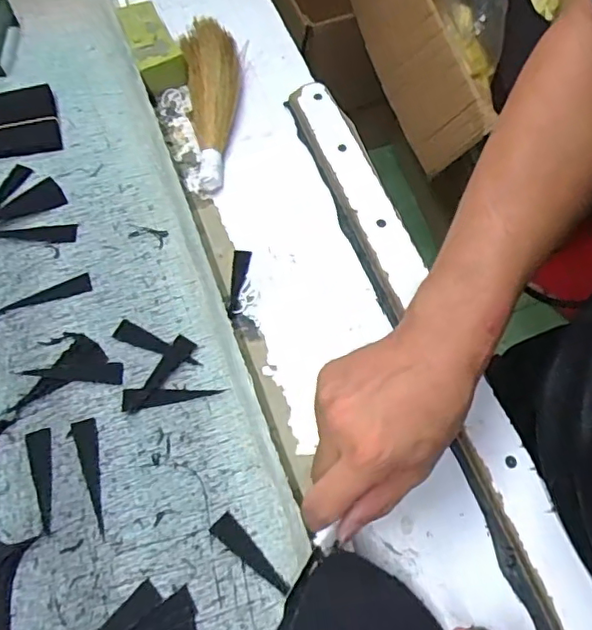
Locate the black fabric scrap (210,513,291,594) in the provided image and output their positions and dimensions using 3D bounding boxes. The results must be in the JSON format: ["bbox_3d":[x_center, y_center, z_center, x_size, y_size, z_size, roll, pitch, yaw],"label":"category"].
[{"bbox_3d":[-0.028,0.147,0.348,0.059,0.004,0.014,42,70,17],"label":"black fabric scrap"}]

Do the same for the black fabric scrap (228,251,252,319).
[{"bbox_3d":[-0.046,-0.026,0.461,0.015,0.011,0.061,3,64,0],"label":"black fabric scrap"}]

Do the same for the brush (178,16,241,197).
[{"bbox_3d":[-0.080,-0.197,0.527,0.061,0.038,0.187,-5,64,-4],"label":"brush"}]

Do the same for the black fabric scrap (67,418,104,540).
[{"bbox_3d":[-0.134,0.102,0.366,0.016,0.004,0.073,-12,65,-7],"label":"black fabric scrap"}]

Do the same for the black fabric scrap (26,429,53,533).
[{"bbox_3d":[-0.162,0.104,0.366,0.016,0.004,0.064,-17,66,-10],"label":"black fabric scrap"}]

